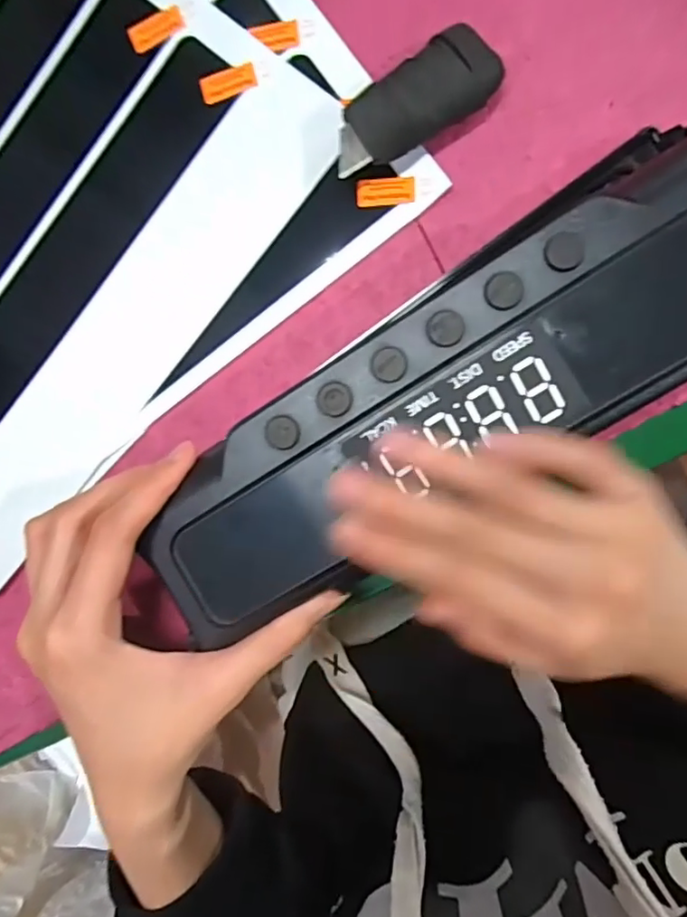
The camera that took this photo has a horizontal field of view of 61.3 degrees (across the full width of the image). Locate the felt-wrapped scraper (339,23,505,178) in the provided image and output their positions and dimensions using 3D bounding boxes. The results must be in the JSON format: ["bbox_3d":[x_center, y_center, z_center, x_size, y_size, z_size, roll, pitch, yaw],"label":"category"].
[{"bbox_3d":[0.025,-0.131,0.218,0.065,0.020,0.027,-33,89,7],"label":"felt-wrapped scraper"}]

